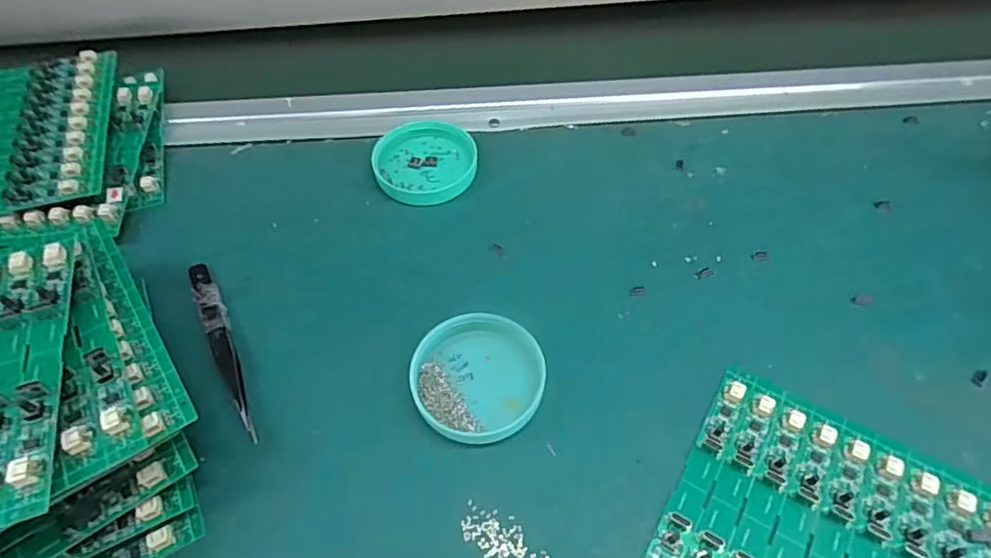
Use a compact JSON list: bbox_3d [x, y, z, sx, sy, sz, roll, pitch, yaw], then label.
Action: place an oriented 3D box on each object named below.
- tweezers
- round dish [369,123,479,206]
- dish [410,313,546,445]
[{"bbox_3d":[-0.144,0.032,0.304,0.012,0.008,0.118,-25,57,-16],"label":"tweezers"},{"bbox_3d":[-0.046,-0.080,0.381,0.065,0.009,0.073,-4,54,-1],"label":"round dish"},{"bbox_3d":[-0.008,0.048,0.285,0.062,0.015,0.062,-1,54,1],"label":"dish"}]

